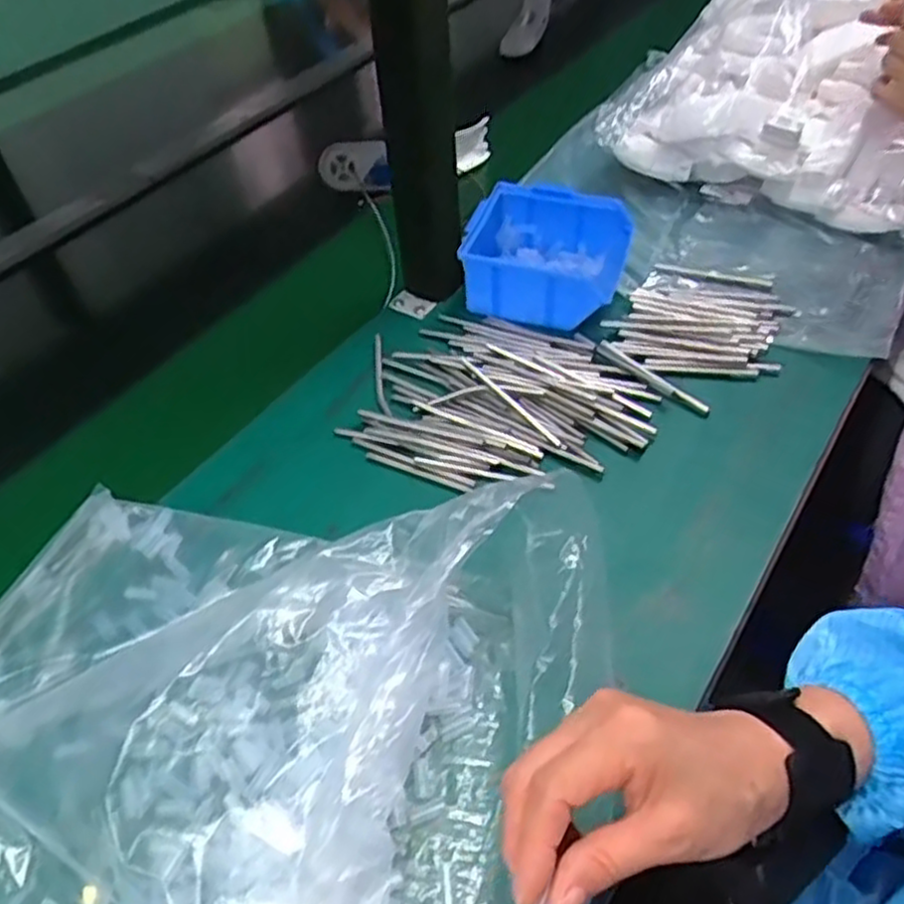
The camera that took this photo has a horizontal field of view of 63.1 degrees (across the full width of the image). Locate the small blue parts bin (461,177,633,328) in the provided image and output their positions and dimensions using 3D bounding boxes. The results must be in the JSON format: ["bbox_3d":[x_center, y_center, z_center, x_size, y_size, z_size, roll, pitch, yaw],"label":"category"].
[{"bbox_3d":[0.083,-0.180,0.670,0.137,0.060,0.125,14,52,15],"label":"small blue parts bin"}]

